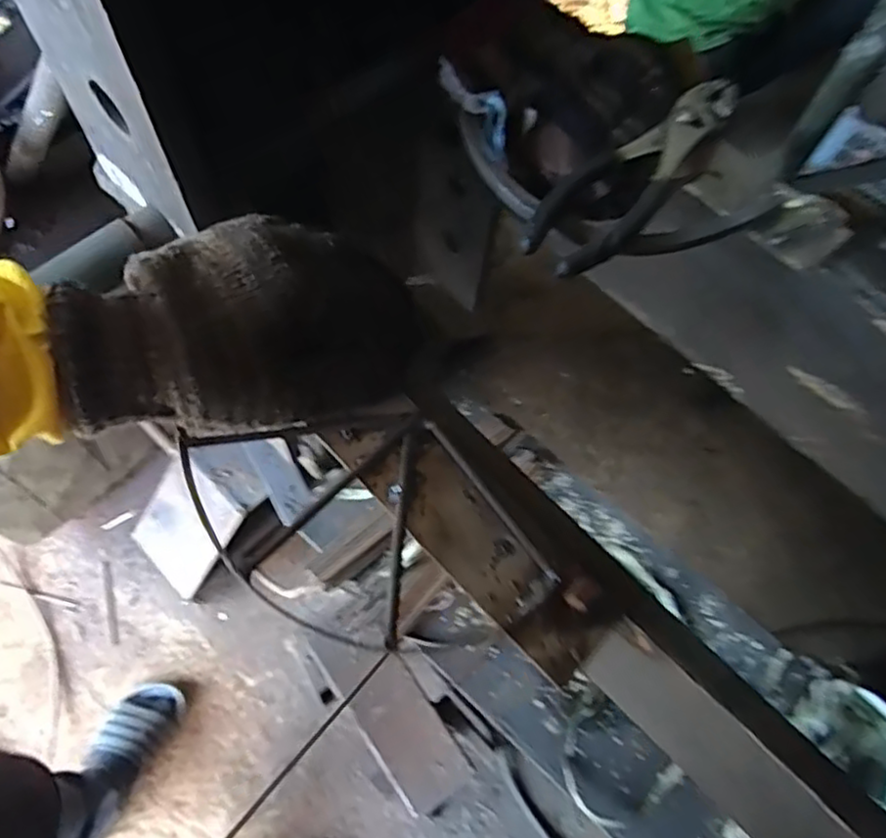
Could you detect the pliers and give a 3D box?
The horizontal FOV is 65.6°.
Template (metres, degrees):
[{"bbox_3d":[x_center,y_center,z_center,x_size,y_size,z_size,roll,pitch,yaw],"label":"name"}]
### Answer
[{"bbox_3d":[0.122,-0.154,0.424,0.052,0.012,0.191,40,70,14],"label":"pliers"}]

